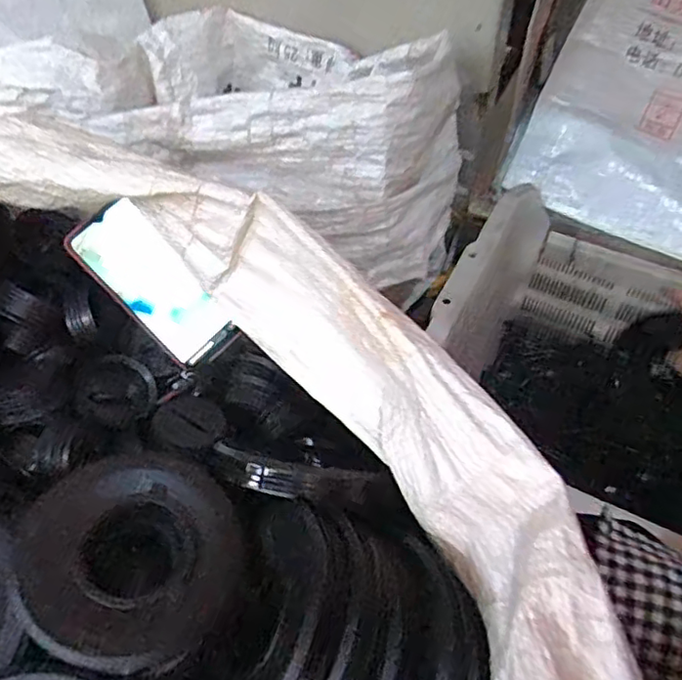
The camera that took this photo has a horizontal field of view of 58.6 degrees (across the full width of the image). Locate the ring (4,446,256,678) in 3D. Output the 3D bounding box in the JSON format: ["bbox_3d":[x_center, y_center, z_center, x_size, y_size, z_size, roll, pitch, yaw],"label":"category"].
[{"bbox_3d":[-0.128,0.124,0.369,0.124,0.028,0.139,-27,58,-17],"label":"ring"}]

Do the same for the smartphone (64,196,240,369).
[{"bbox_3d":[-0.167,-0.047,0.547,0.068,0.158,0.010,-39,16,6],"label":"smartphone"}]

